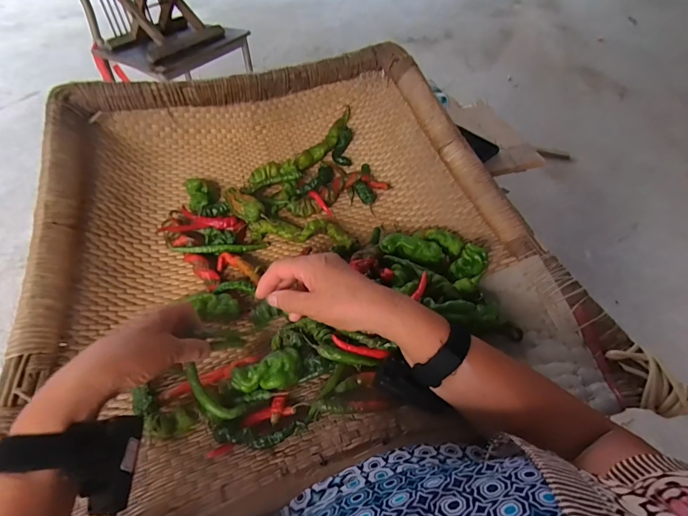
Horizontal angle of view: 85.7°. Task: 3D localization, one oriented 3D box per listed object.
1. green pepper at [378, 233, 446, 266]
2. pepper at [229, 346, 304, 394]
[{"bbox_3d":[0.094,-0.012,0.510,0.085,0.030,0.032,10,51,10],"label":"green pepper"},{"bbox_3d":[-0.078,0.121,0.387,0.070,0.025,0.037,-23,53,-17],"label":"pepper"}]

